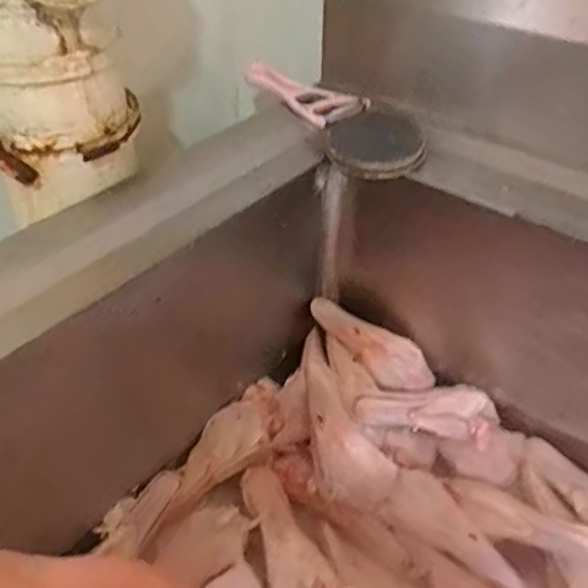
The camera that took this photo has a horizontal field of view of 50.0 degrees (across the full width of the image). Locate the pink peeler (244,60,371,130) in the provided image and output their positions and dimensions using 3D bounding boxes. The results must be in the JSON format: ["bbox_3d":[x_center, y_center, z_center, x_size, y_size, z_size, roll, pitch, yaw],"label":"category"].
[{"bbox_3d":[0.007,-0.189,0.592,0.054,0.015,0.129,-29,49,-31],"label":"pink peeler"}]

